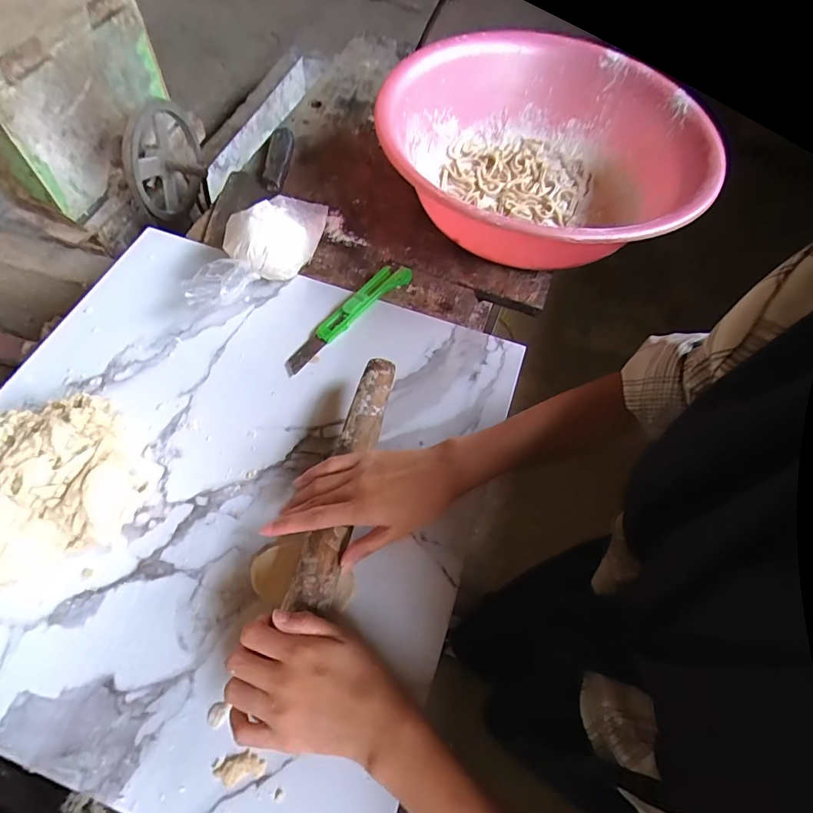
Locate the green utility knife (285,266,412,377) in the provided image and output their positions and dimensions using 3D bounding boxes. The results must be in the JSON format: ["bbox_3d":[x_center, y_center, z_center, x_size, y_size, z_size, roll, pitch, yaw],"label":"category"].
[{"bbox_3d":[-0.066,-0.107,0.514,0.030,0.022,0.194,39,64,15],"label":"green utility knife"}]

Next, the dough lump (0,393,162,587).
[{"bbox_3d":[-0.309,0.060,0.386,0.137,0.067,0.147,2,61,-4],"label":"dough lump"}]

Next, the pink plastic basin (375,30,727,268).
[{"bbox_3d":[0.185,-0.338,0.593,0.423,0.122,0.423,0,61,-1],"label":"pink plastic basin"}]

